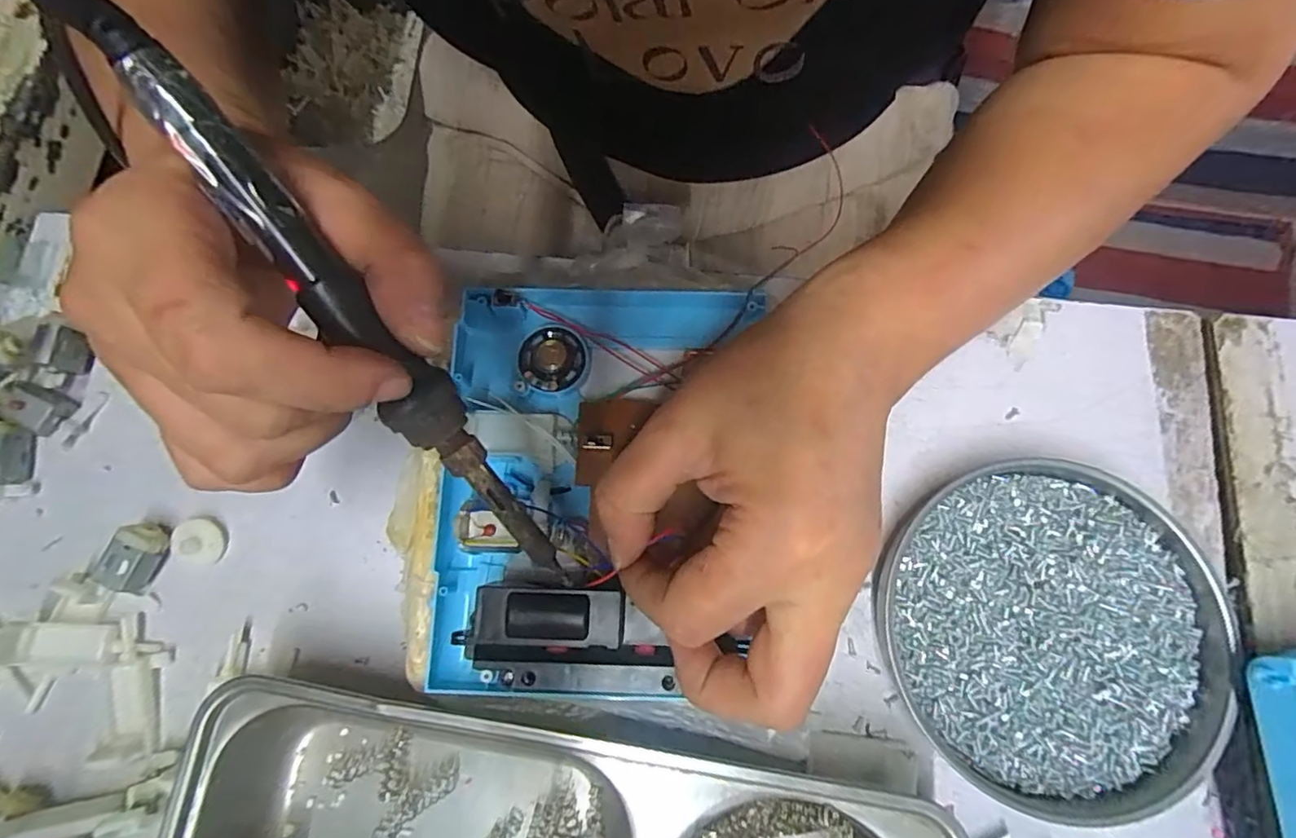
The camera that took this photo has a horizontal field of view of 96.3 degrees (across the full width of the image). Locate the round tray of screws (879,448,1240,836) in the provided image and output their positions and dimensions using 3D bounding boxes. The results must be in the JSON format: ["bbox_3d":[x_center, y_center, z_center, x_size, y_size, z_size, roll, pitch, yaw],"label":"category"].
[{"bbox_3d":[0.168,0.089,0.247,0.131,0.021,0.138,0,76,1],"label":"round tray of screws"}]

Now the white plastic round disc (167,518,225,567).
[{"bbox_3d":[-0.208,0.057,0.268,0.022,0.004,0.021,5,72,-16],"label":"white plastic round disc"}]

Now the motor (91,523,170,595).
[{"bbox_3d":[-0.229,0.063,0.262,0.016,0.019,0.029,19,77,5],"label":"motor"}]

